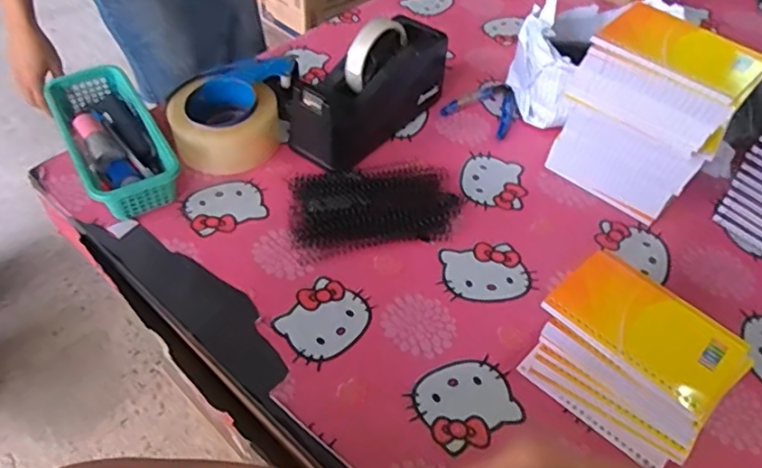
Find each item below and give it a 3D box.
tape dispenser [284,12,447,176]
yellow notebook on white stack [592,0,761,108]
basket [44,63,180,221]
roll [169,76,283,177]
[{"bbox_3d":[-0.011,-0.167,0.678,0.080,0.111,0.202,33,54,24],"label":"tape dispenser"},{"bbox_3d":[0.268,-0.163,0.536,0.089,0.015,0.131,-36,59,-29],"label":"yellow notebook on white stack"},{"bbox_3d":[-0.282,-0.101,0.643,0.093,0.050,0.215,-24,53,-23],"label":"basket"},{"bbox_3d":[-0.170,-0.120,0.663,0.110,0.056,0.095,-9,49,-11],"label":"roll"}]

